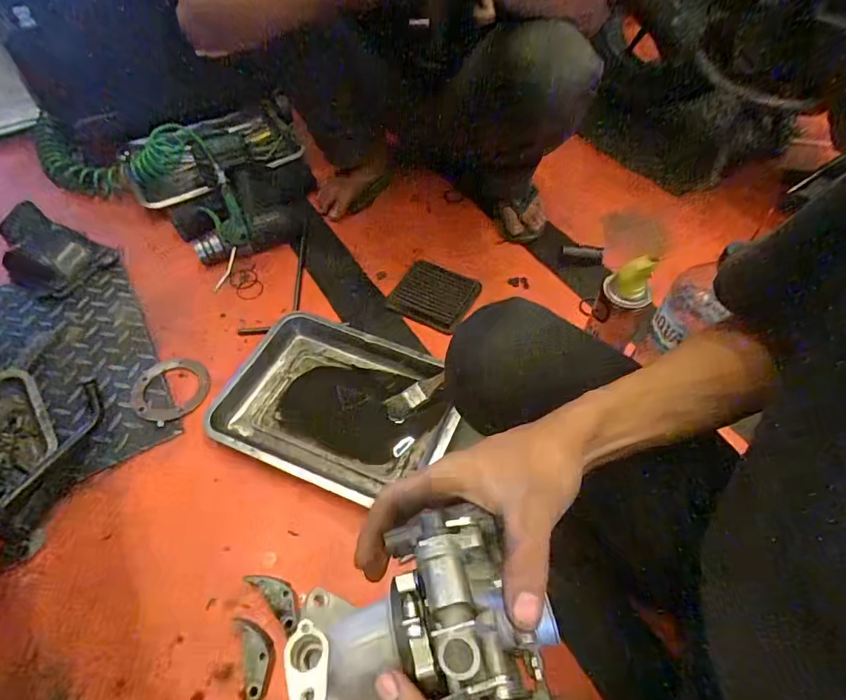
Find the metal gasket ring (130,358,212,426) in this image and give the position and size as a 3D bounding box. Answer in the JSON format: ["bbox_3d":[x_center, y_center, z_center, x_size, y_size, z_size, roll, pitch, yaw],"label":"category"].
[{"bbox_3d":[-0.409,0.063,0.762,0.119,0.007,0.119,0,53,0],"label":"metal gasket ring"}]

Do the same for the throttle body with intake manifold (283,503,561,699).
[{"bbox_3d":[-0.003,0.142,0.231,0.122,0.072,0.094,-24,56,-12],"label":"throttle body with intake manifold"}]

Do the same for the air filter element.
[{"bbox_3d":[0.022,-0.101,0.865,0.146,0.020,0.125,22,68,-3],"label":"air filter element"}]

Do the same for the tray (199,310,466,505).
[{"bbox_3d":[-0.132,0.086,0.728,0.360,0.053,0.257,18,55,14],"label":"tray"}]

